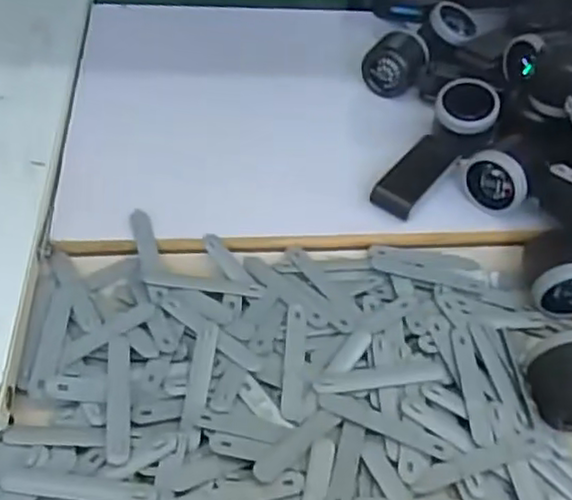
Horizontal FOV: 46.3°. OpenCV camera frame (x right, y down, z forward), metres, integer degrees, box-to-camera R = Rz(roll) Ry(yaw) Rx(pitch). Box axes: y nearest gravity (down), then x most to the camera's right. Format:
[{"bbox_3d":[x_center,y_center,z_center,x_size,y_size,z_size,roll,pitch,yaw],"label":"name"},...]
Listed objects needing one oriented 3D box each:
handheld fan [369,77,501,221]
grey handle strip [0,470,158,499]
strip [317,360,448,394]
[{"bbox_3d":[0.139,-0.091,0.622,0.057,0.045,0.166,31,69,27],"label":"handheld fan"},{"bbox_3d":[-0.128,0.149,0.418,0.094,0.008,0.016,7,45,1],"label":"grey handle strip"},{"bbox_3d":[0.070,0.092,0.485,0.098,0.004,0.017,-3,46,-9],"label":"strip"}]

